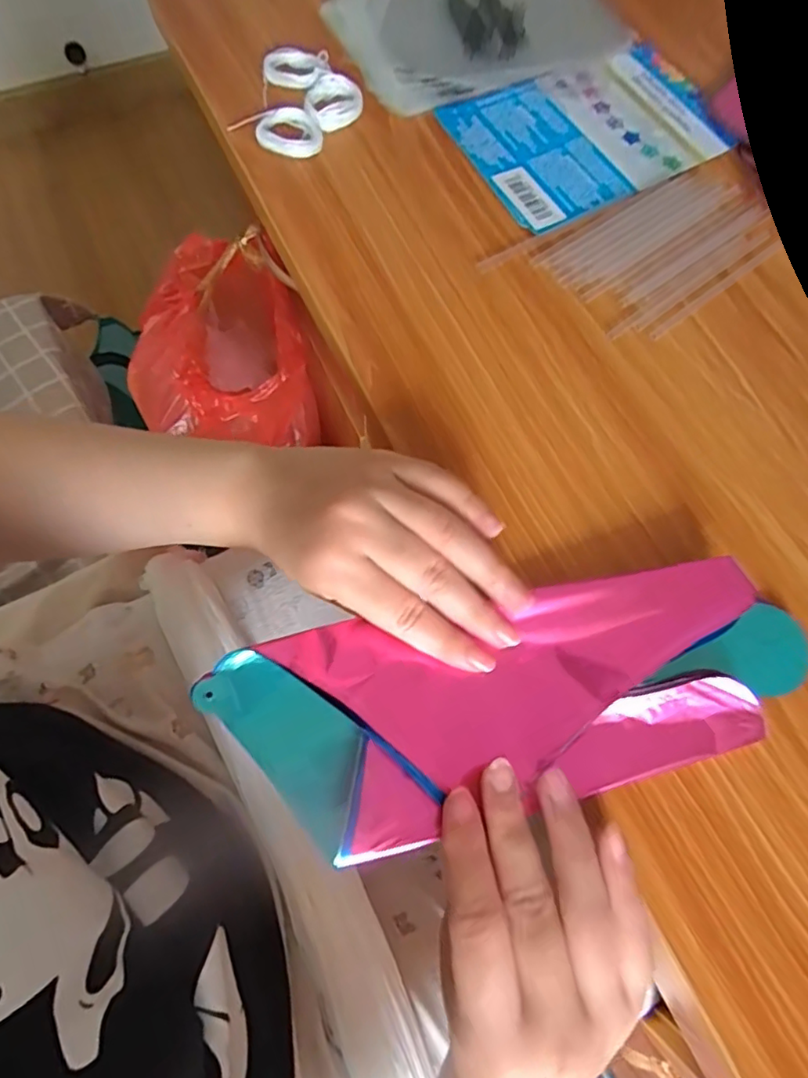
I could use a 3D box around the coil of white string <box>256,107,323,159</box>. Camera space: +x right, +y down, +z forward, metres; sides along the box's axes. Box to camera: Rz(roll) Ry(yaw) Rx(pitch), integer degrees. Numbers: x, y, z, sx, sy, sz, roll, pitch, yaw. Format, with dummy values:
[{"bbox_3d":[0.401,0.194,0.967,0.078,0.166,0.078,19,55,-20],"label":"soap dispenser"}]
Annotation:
[{"bbox_3d":[-0.073,-0.261,0.366,0.040,0.011,0.031,5,70,0],"label":"coil of white string"}]

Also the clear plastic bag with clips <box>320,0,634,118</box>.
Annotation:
[{"bbox_3d":[0.046,-0.375,0.410,0.183,0.012,0.148,-24,72,-10],"label":"clear plastic bag with clips"}]

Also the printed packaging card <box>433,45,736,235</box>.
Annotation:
[{"bbox_3d":[0.127,-0.272,0.383,0.176,0.006,0.117,-27,74,-13],"label":"printed packaging card"}]

